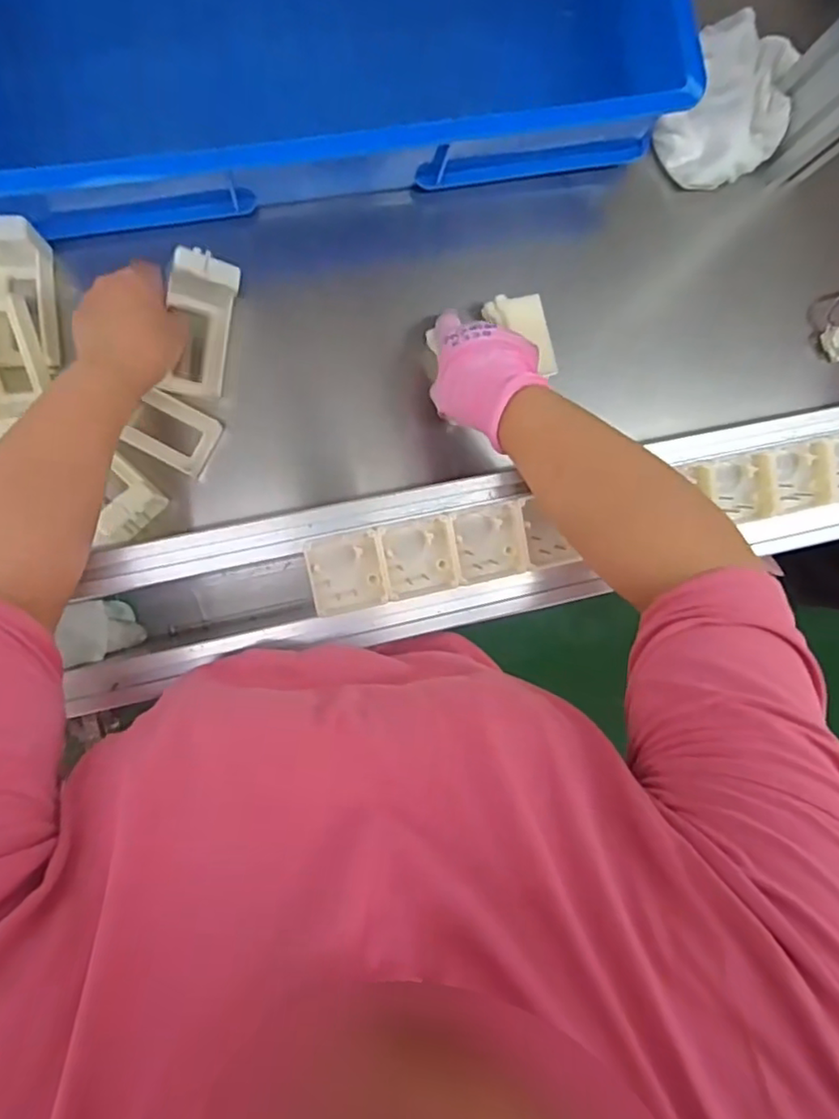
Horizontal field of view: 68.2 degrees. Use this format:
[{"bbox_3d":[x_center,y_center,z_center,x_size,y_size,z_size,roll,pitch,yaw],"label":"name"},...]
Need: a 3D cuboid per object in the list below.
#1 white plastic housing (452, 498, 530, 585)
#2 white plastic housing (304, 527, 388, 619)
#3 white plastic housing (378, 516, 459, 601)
[{"bbox_3d":[0.050,-0.012,0.442,0.052,0.019,0.050,-10,92,-9],"label":"white plastic housing"},{"bbox_3d":[-0.050,0.009,0.428,0.049,0.022,0.051,-11,92,-9],"label":"white plastic housing"},{"bbox_3d":[-0.001,-0.001,0.434,0.050,0.020,0.050,-12,93,-9],"label":"white plastic housing"}]

